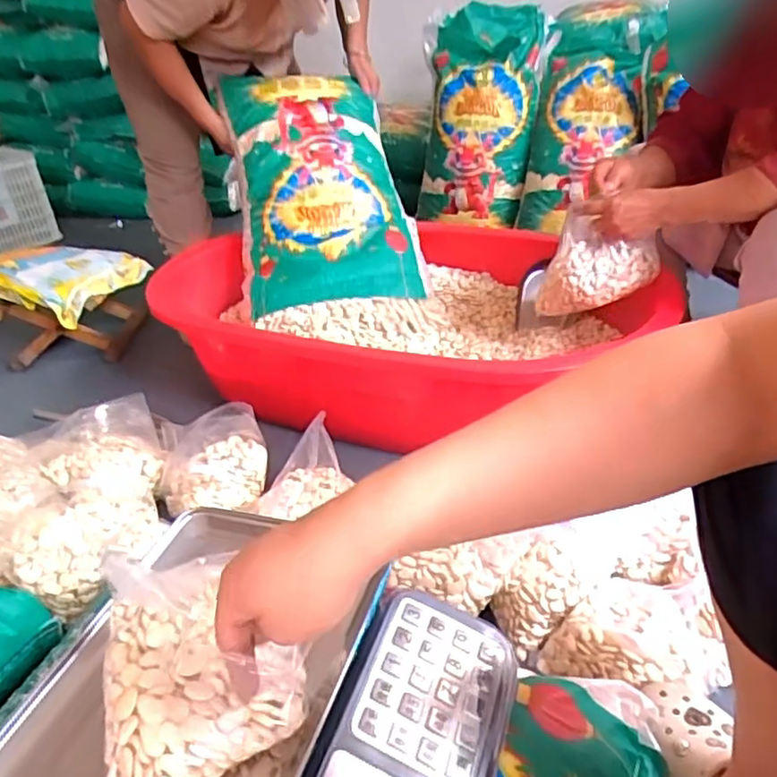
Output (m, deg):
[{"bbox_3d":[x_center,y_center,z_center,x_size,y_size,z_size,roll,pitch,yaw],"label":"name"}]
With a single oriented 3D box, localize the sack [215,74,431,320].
[{"bbox_3d":[-0.146,-0.437,1.388,0.346,0.096,0.614,-10,69,-7],"label":"sack"}]

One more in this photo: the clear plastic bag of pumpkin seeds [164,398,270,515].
[{"bbox_3d":[-0.270,0.108,1.000,0.163,0.133,0.105,-14,32,-13],"label":"clear plastic bag of pumpkin seeds"}]

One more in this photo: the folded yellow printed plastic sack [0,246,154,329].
[{"bbox_3d":[-0.803,-0.269,1.579,0.325,0.108,0.277,1,32,11],"label":"folded yellow printed plastic sack"}]

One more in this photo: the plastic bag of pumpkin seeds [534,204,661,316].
[{"bbox_3d":[0.337,-0.193,1.034,0.181,0.167,0.068,0,32,10],"label":"plastic bag of pumpkin seeds"}]

